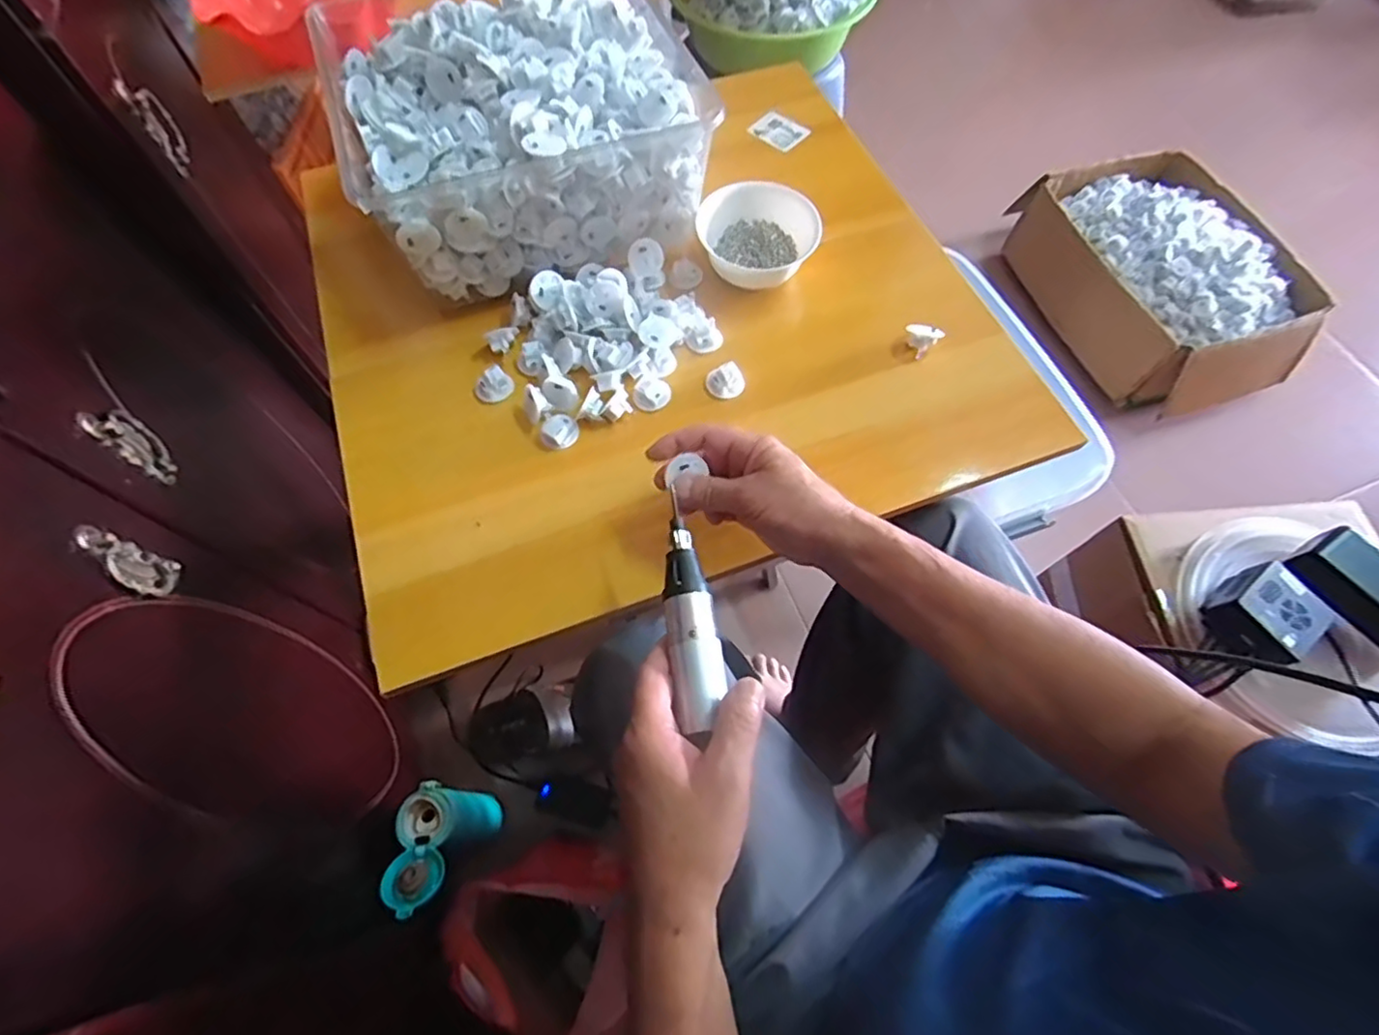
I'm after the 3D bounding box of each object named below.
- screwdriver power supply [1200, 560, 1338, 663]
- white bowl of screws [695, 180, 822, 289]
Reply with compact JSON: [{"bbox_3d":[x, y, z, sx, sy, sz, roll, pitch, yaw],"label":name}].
[{"bbox_3d":[0.566,0.094,0.623,0.090,0.049,0.080,-29,68,-13],"label":"screwdriver power supply"},{"bbox_3d":[0.065,-0.275,0.628,0.121,0.051,0.103,6,64,3],"label":"white bowl of screws"}]

